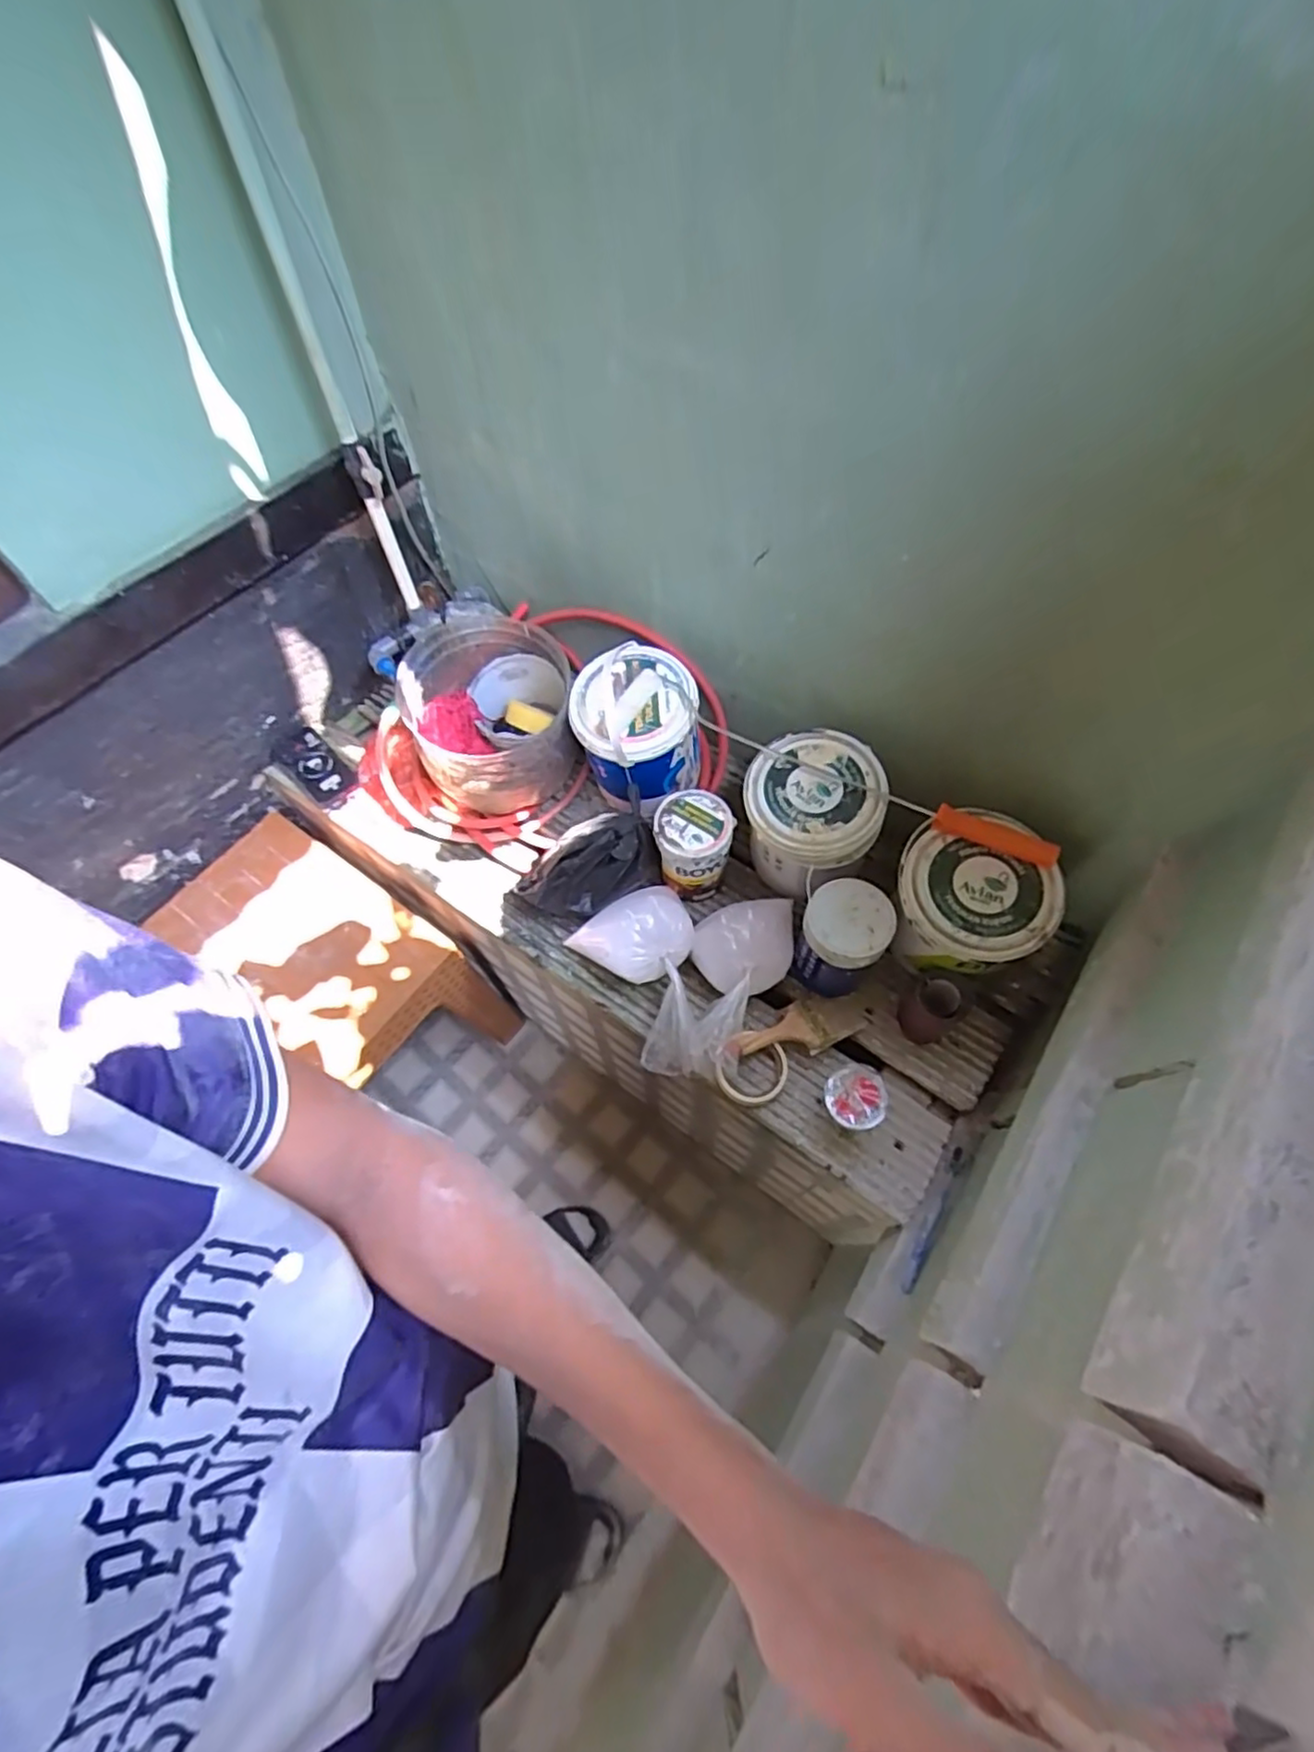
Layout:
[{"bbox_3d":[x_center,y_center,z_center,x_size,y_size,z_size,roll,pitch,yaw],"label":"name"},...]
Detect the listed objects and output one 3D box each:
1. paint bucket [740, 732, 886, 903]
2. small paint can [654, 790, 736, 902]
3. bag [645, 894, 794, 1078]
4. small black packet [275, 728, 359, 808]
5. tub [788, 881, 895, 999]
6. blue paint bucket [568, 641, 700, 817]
[{"bbox_3d":[0.208,-0.079,0.964,0.175,0.176,0.161,0,61,0],"label":"paint bucket"},{"bbox_3d":[0.050,-0.039,1.013,0.104,0.147,0.101,-8,62,-4],"label":"small paint can"},{"bbox_3d":[0.089,0.137,0.942,0.137,0.101,0.287,25,65,14],"label":"bag"},{"bbox_3d":[-0.565,-0.178,1.161,0.158,0.029,0.078,40,69,20],"label":"small black packet"},{"bbox_3d":[0.239,0.086,0.921,0.103,0.155,0.104,29,66,15],"label":"tub"},{"bbox_3d":[-0.029,-0.215,1.046,0.170,0.193,0.163,0,61,0],"label":"blue paint bucket"}]

